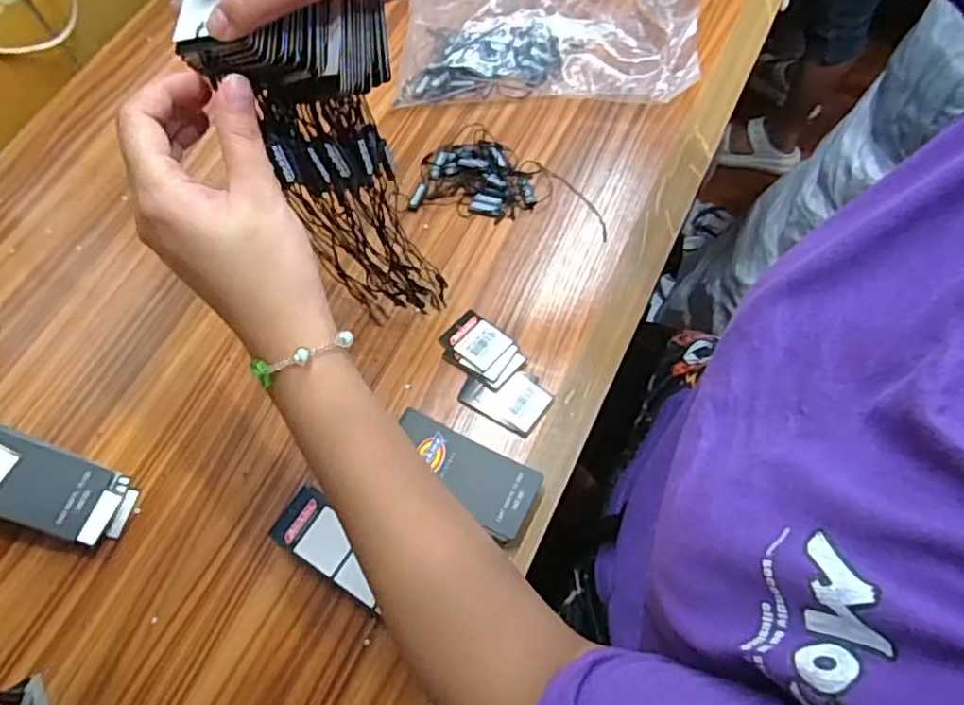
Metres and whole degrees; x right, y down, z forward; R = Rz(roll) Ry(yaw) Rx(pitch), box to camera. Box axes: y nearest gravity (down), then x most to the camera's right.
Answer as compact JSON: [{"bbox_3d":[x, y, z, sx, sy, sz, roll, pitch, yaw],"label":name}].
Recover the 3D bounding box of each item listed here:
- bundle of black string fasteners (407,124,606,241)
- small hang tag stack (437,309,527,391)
[{"bbox_3d":[0.028,-0.154,0.564,0.167,0.010,0.089,10,67,6],"label":"bundle of black string fasteners"},{"bbox_3d":[0.000,-0.002,0.498,0.065,0.007,0.044,37,72,16],"label":"small hang tag stack"}]

